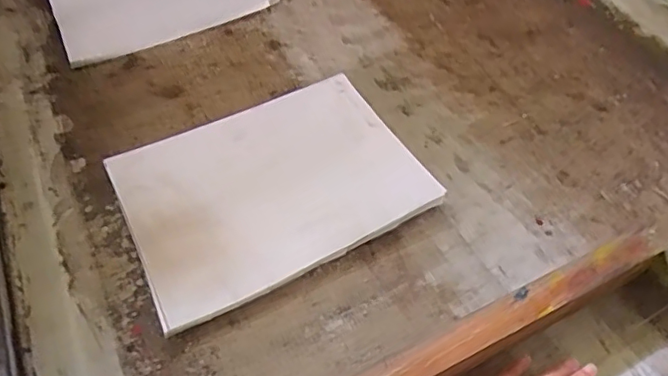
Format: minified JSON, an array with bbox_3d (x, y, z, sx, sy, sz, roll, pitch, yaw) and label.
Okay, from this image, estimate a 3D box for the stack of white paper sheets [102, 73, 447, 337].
[{"bbox_3d":[-0.064,-0.003,0.541,0.265,0.023,0.203,-24,55,-17],"label":"stack of white paper sheets"}]

